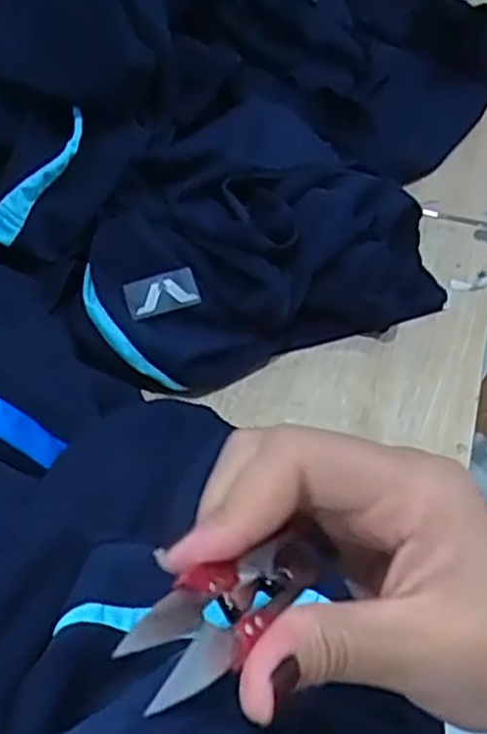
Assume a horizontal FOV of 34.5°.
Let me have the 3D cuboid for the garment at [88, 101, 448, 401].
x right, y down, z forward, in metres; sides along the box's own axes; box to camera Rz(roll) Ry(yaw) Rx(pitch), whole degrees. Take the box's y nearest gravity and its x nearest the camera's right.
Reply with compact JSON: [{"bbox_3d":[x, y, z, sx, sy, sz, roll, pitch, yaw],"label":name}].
[{"bbox_3d":[0.012,-0.103,0.624,0.296,0.131,0.148,-19,48,-23],"label":"garment"}]

